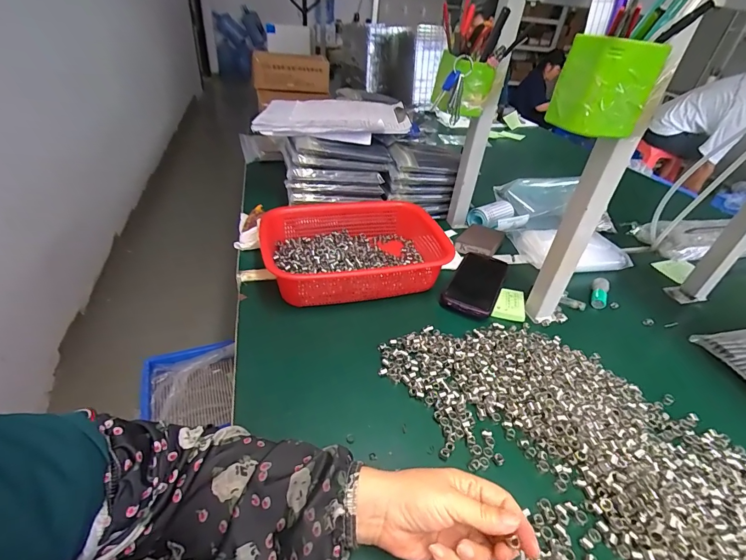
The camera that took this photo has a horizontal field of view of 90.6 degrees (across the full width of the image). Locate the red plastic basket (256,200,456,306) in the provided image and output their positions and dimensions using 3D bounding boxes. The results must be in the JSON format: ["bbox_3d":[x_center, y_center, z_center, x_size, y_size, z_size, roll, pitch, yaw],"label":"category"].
[{"bbox_3d":[-0.038,-0.049,0.602,0.248,0.067,0.205,-6,39,-16],"label":"red plastic basket"}]

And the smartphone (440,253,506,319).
[{"bbox_3d":[0.173,0.002,0.611,0.078,0.015,0.172,23,40,20],"label":"smartphone"}]

